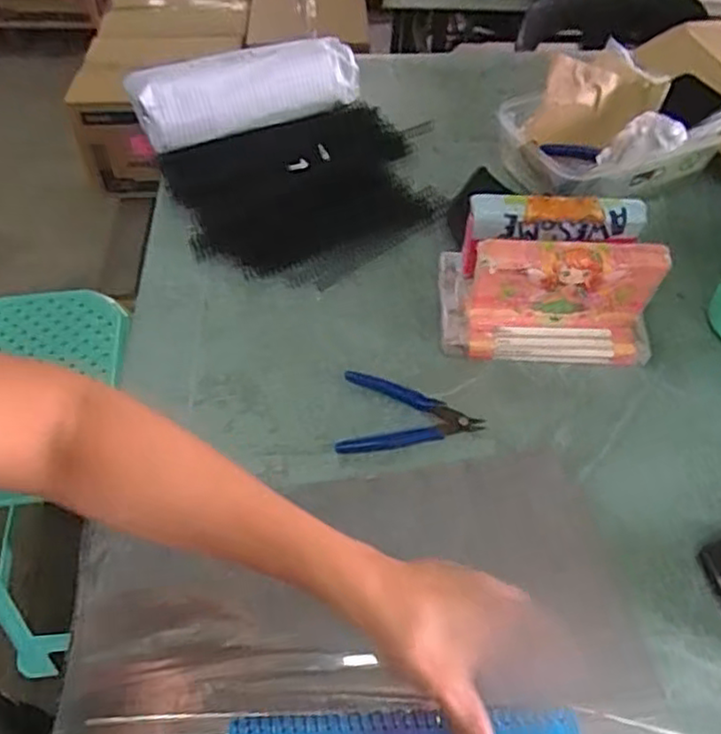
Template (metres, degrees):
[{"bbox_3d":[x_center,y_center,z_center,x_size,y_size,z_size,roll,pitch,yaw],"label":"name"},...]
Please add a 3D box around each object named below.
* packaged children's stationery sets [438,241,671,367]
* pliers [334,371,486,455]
[{"bbox_3d":[0.167,-0.077,0.607,0.186,0.116,0.108,6,51,3],"label":"packaged children's stationery sets"},{"bbox_3d":[0.040,0.036,0.580,0.120,0.006,0.078,-2,51,-3],"label":"pliers"}]

